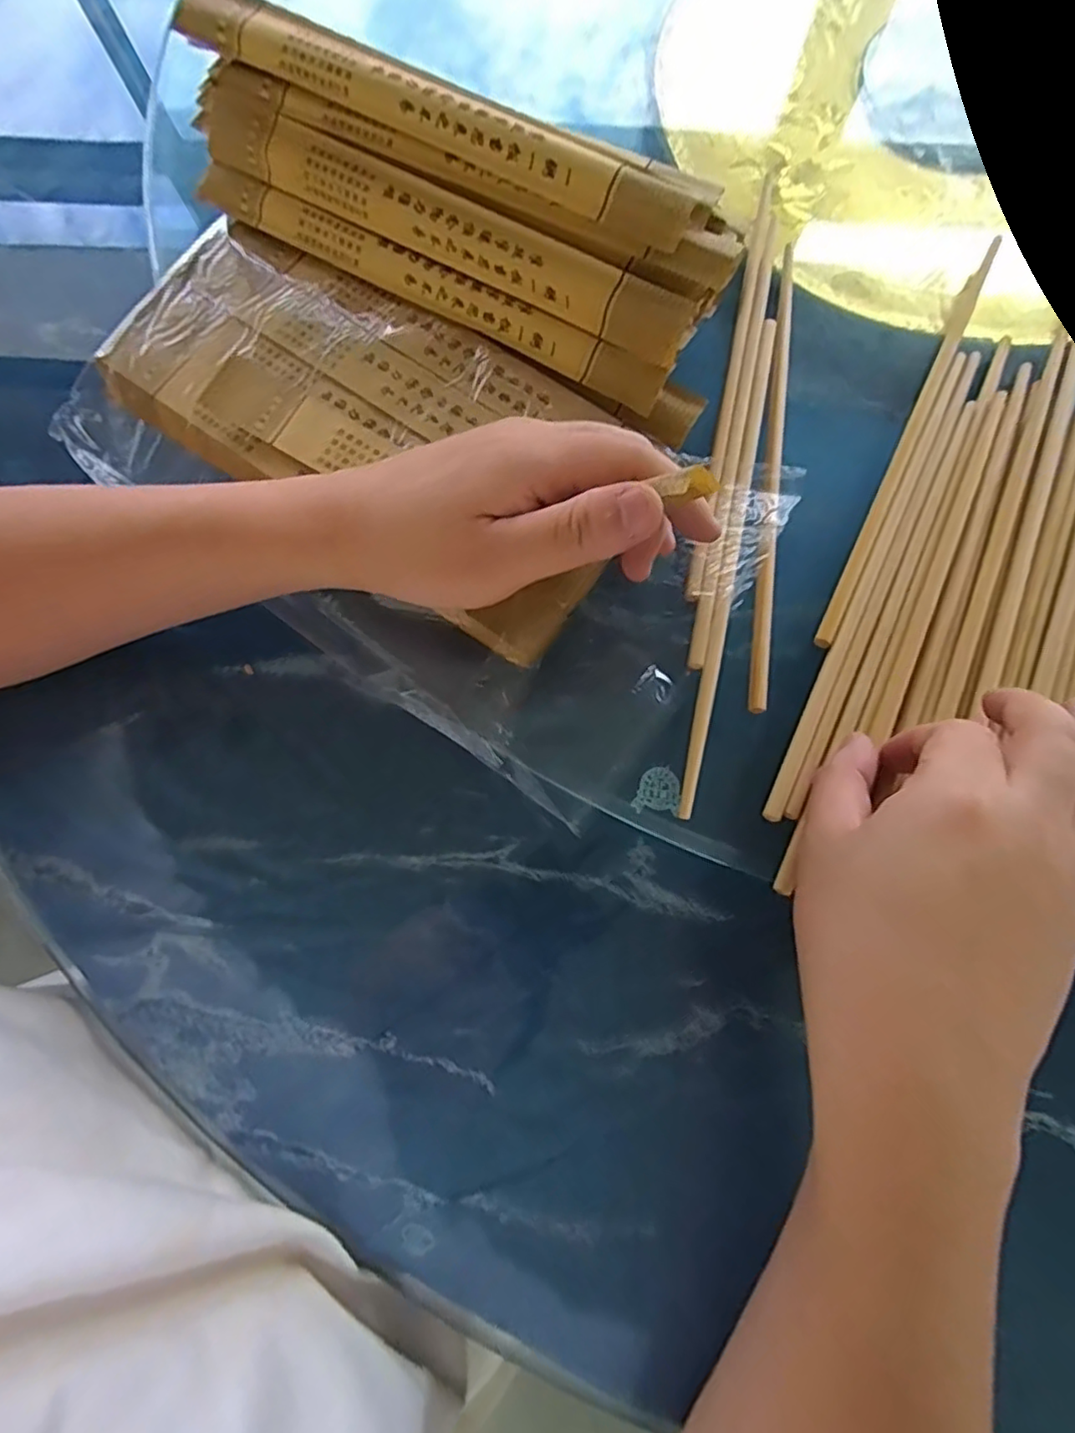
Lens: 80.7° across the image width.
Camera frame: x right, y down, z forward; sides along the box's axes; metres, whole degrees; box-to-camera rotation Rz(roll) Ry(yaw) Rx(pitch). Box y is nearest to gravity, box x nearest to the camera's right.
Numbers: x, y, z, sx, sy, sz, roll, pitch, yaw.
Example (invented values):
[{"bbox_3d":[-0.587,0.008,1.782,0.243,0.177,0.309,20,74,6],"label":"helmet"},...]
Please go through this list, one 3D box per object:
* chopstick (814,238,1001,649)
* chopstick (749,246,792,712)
[{"bbox_3d":[0.187,-0.143,0.315,0.009,0.004,0.253,26,77,7],"label":"chopstick"},{"bbox_3d":[0.117,-0.124,0.311,0.012,0.008,0.250,9,76,3],"label":"chopstick"}]

